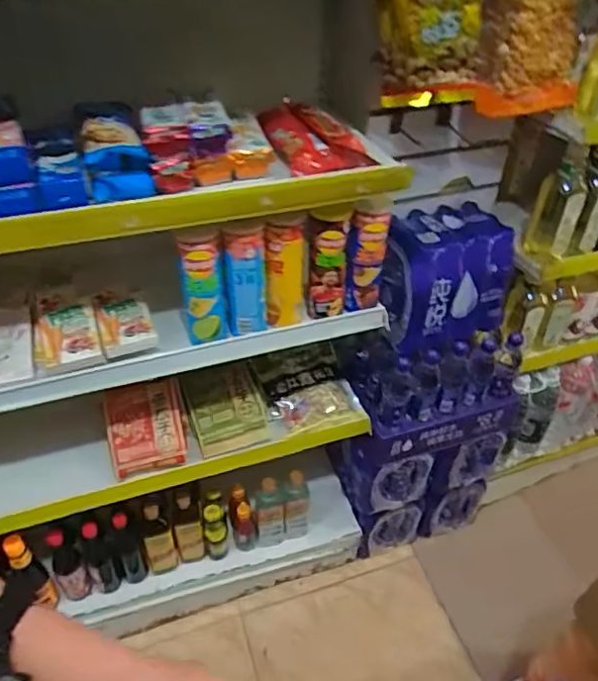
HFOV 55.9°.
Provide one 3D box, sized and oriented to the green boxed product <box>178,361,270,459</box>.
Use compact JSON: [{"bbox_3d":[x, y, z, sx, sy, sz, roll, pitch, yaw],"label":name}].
[{"bbox_3d":[-0.149,0.140,1.167,0.154,0.047,0.175,-15,79,-14],"label":"green boxed product"}]

